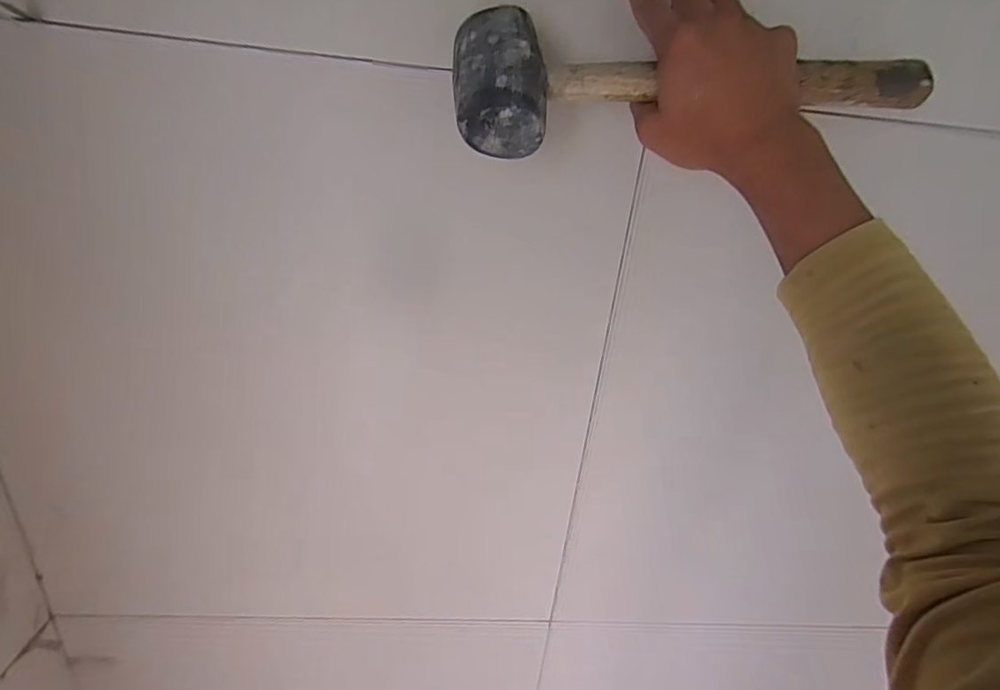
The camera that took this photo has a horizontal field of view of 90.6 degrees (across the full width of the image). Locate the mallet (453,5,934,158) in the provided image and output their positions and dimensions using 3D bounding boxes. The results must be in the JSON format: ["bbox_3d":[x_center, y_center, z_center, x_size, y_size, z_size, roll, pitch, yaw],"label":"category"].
[{"bbox_3d":[0.134,-0.176,0.339,0.327,0.090,0.057,-2,24,-8],"label":"mallet"}]

